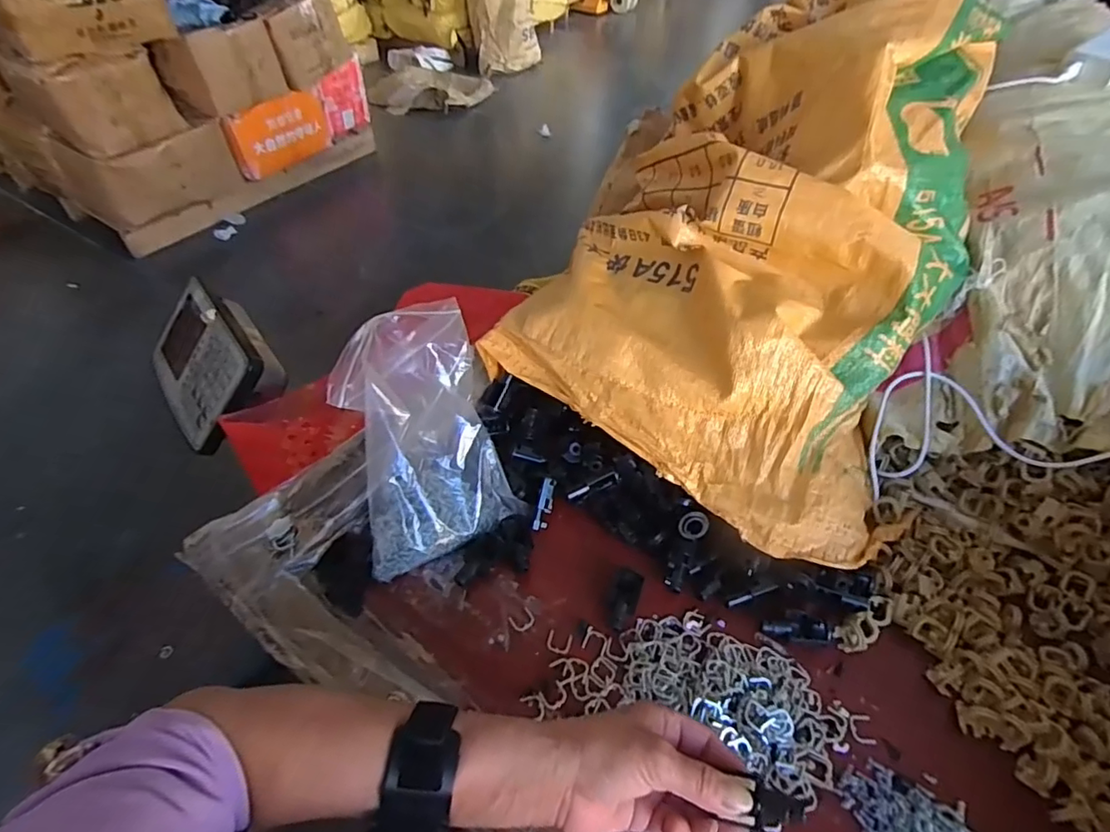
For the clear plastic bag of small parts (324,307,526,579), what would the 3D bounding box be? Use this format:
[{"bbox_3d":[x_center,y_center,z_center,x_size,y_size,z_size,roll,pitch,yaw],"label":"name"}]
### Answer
[{"bbox_3d":[-0.126,0.012,0.509,0.138,0.133,0.191,-18,50,-15],"label":"clear plastic bag of small parts"}]

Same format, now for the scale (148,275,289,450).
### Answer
[{"bbox_3d":[-0.485,-0.076,0.783,0.258,0.071,0.167,42,103,29],"label":"scale"}]

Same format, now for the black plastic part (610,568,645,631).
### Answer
[{"bbox_3d":[0.060,0.154,0.471,0.022,0.014,0.055,16,50,14],"label":"black plastic part"}]

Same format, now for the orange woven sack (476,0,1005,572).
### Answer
[{"bbox_3d":[0.215,-0.209,0.566,0.399,0.270,0.564,24,52,21],"label":"orange woven sack"}]

